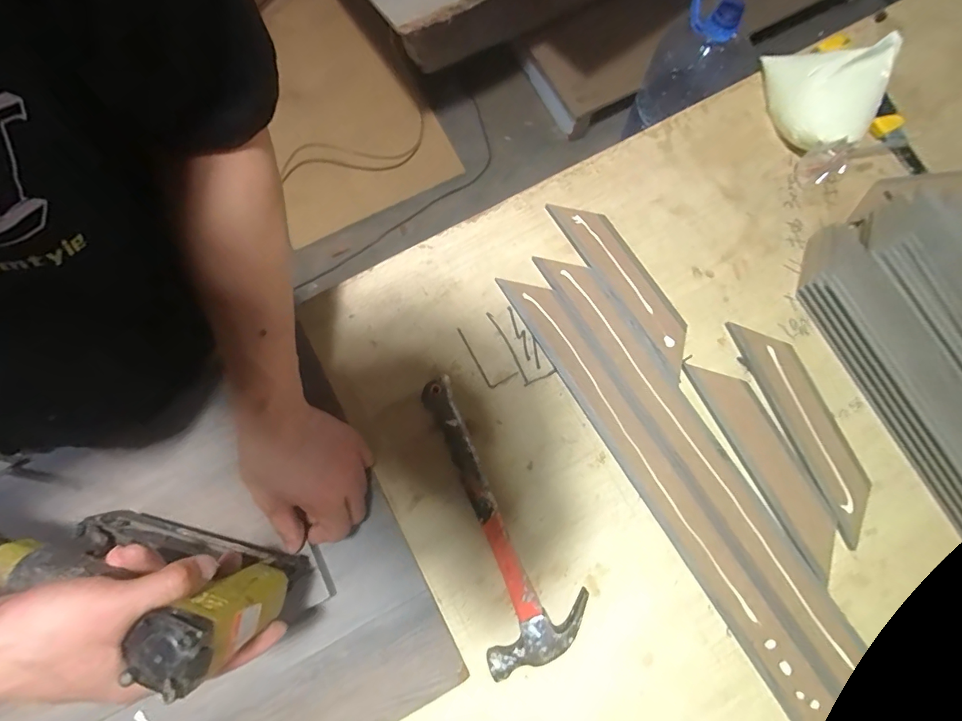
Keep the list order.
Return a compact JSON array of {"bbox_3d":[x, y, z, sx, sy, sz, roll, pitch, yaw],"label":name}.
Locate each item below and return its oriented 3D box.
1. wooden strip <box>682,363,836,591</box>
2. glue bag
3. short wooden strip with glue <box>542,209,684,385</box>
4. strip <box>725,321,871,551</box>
[{"bbox_3d":[0.271,0.095,0.428,0.046,0.004,0.214,-27,80,-5],"label":"wooden strip"},{"bbox_3d":[0.381,-0.282,0.484,0.121,0.058,0.156,-18,79,-3],"label":"glue bag"},{"bbox_3d":[0.150,-0.082,0.467,0.046,0.009,0.211,-32,80,-6],"label":"short wooden strip with glue"},{"bbox_3d":[0.315,0.058,0.436,0.054,0.007,0.216,-22,80,-4],"label":"strip"}]

